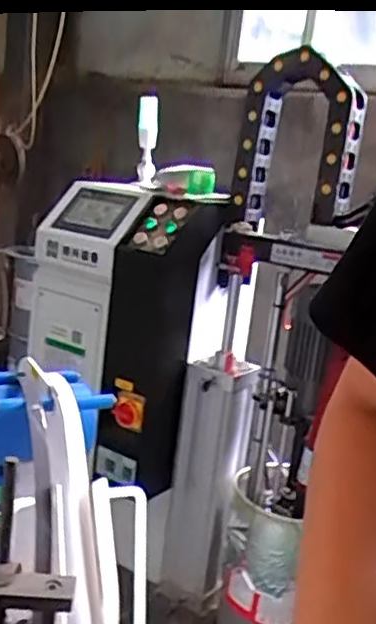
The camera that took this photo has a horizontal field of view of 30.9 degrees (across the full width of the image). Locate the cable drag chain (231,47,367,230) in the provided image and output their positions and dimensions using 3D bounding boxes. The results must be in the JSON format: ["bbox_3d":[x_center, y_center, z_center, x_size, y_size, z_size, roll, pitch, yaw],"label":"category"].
[{"bbox_3d":[0.268,-0.423,1.666,0.303,0.429,0.125,6,3,38],"label":"cable drag chain"}]

